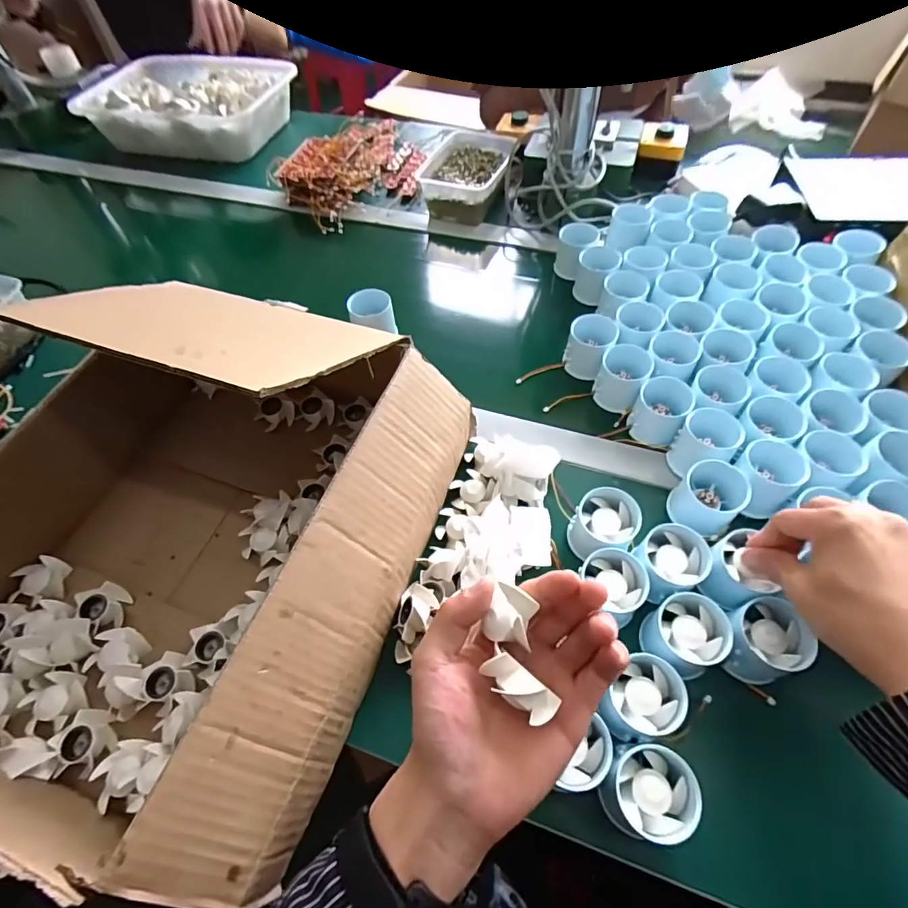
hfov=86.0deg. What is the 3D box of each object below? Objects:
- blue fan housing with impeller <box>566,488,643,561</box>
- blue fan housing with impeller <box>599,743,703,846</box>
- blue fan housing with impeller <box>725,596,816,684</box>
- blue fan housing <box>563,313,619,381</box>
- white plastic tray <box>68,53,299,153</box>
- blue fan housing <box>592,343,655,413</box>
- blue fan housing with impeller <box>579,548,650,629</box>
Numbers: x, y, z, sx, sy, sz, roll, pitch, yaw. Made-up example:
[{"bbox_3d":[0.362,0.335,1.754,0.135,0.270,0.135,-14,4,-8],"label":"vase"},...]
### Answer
[{"bbox_3d":[0.130,0.064,0.425,0.051,0.044,0.055,-2,56,2],"label":"blue fan housing with impeller"},{"bbox_3d":[0.129,0.226,0.327,0.053,0.048,0.051,-2,56,2],"label":"blue fan housing with impeller"},{"bbox_3d":[0.233,0.141,0.367,0.053,0.044,0.050,-15,57,-6],"label":"blue fan housing with impeller"},{"bbox_3d":[0.155,-0.121,0.552,0.049,0.054,0.045,-2,56,2],"label":"blue fan housing"},{"bbox_3d":[-0.524,-0.697,0.959,0.369,0.084,0.288,18,59,15],"label":"white plastic tray"},{"bbox_3d":[0.184,-0.083,0.531,0.051,0.046,0.057,25,61,19],"label":"blue fan housing"},{"bbox_3d":[0.127,0.107,0.393,0.051,0.039,0.053,-29,60,-15],"label":"blue fan housing with impeller"}]

